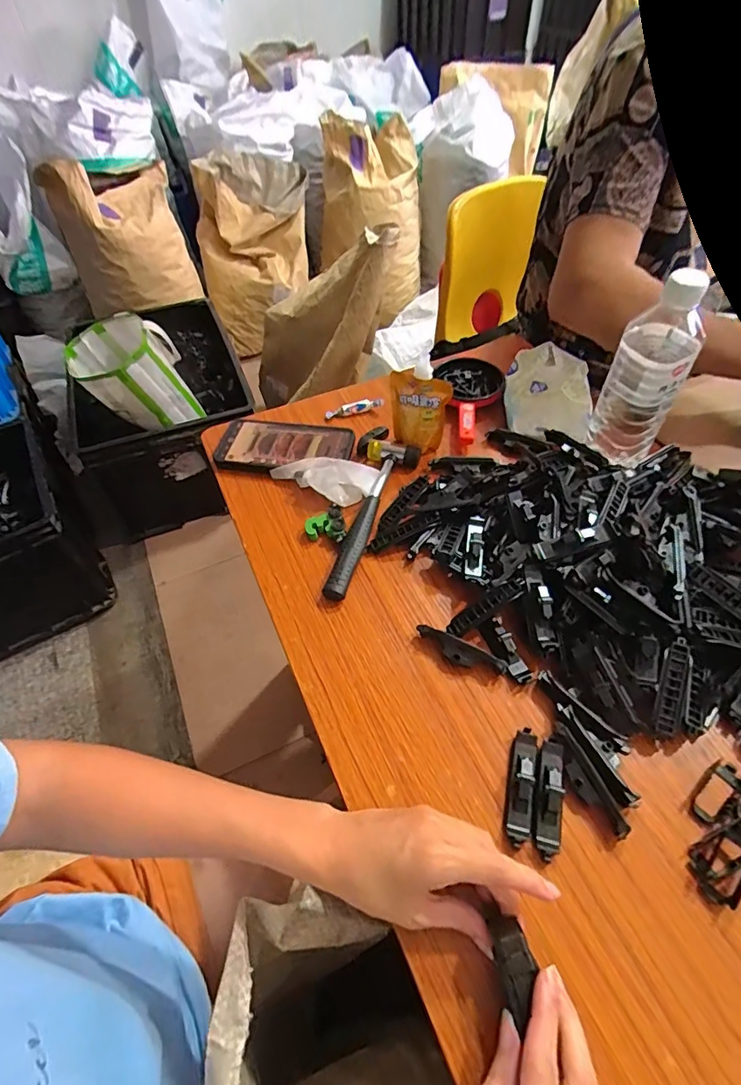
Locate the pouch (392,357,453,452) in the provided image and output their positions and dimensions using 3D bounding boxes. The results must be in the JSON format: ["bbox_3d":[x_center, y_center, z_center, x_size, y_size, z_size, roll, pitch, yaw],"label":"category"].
[{"bbox_3d":[0.056,-0.156,0.569,0.067,0.102,0.042,2,53,6],"label":"pouch"}]

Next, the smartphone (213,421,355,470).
[{"bbox_3d":[-0.102,-0.116,0.598,0.157,0.011,0.077,6,56,6],"label":"smartphone"}]

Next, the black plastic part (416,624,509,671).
[{"bbox_3d":[0.077,0.096,0.428,0.079,0.017,0.018,19,56,18],"label":"black plastic part"}]

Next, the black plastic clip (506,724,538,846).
[{"bbox_3d":[0.111,0.175,0.361,0.018,0.020,0.078,11,54,12],"label":"black plastic clip"}]

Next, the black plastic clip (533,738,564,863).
[{"bbox_3d":[0.128,0.181,0.356,0.019,0.016,0.079,10,54,11],"label":"black plastic clip"}]

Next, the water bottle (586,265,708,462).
[{"bbox_3d":[0.272,-0.164,0.489,0.065,0.193,0.065,23,58,20],"label":"water bottle"}]

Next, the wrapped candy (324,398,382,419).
[{"bbox_3d":[-0.021,-0.175,0.645,0.075,0.014,0.012,-14,53,-7],"label":"wrapped candy"}]

